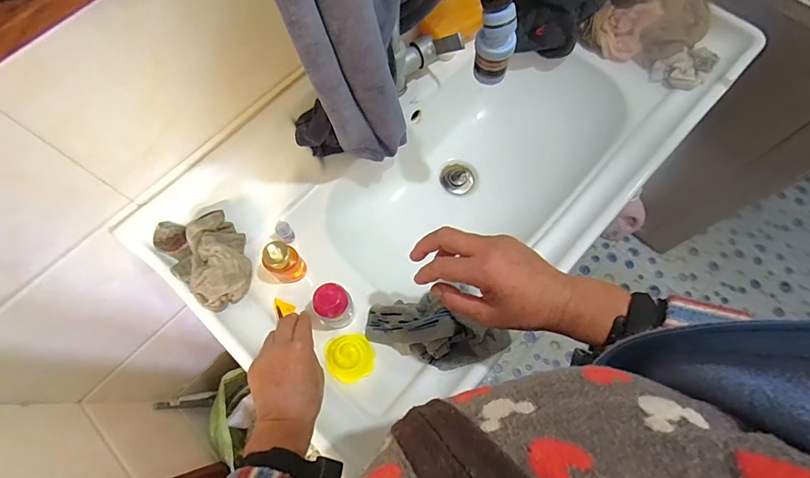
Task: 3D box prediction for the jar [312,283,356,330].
[{"bbox_3d":[-0.092,0.090,0.558,0.040,0.083,0.048,5,70,3],"label":"jar"}]

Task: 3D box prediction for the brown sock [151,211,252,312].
[{"bbox_3d":[-0.268,0.021,0.578,0.093,0.058,0.137,-40,74,-12],"label":"brown sock"}]

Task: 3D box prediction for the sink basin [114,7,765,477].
[{"bbox_3d":[0.089,-0.118,0.698,0.894,0.199,0.471,-40,74,-12],"label":"sink basin"}]

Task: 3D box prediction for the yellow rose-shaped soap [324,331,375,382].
[{"bbox_3d":[-0.074,0.153,0.555,0.061,0.037,0.062,0,70,1],"label":"yellow rose-shaped soap"}]

